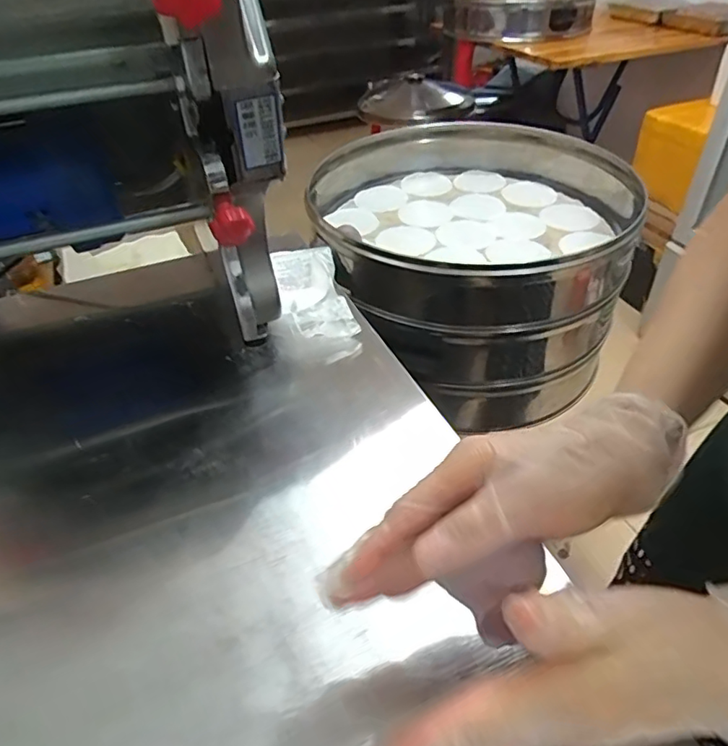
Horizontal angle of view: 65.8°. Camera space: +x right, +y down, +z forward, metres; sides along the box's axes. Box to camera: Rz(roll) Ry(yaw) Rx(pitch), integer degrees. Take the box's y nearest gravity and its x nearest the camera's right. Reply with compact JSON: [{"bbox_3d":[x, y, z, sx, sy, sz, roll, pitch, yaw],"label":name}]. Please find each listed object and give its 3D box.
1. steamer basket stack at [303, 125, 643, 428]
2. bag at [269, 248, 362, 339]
[{"bbox_3d":[0.186,-0.198,0.981,0.491,0.306,0.514,-10,41,-8],"label":"steamer basket stack"},{"bbox_3d":[-0.054,-0.087,0.606,0.069,0.029,0.145,-18,55,-17],"label":"bag"}]

